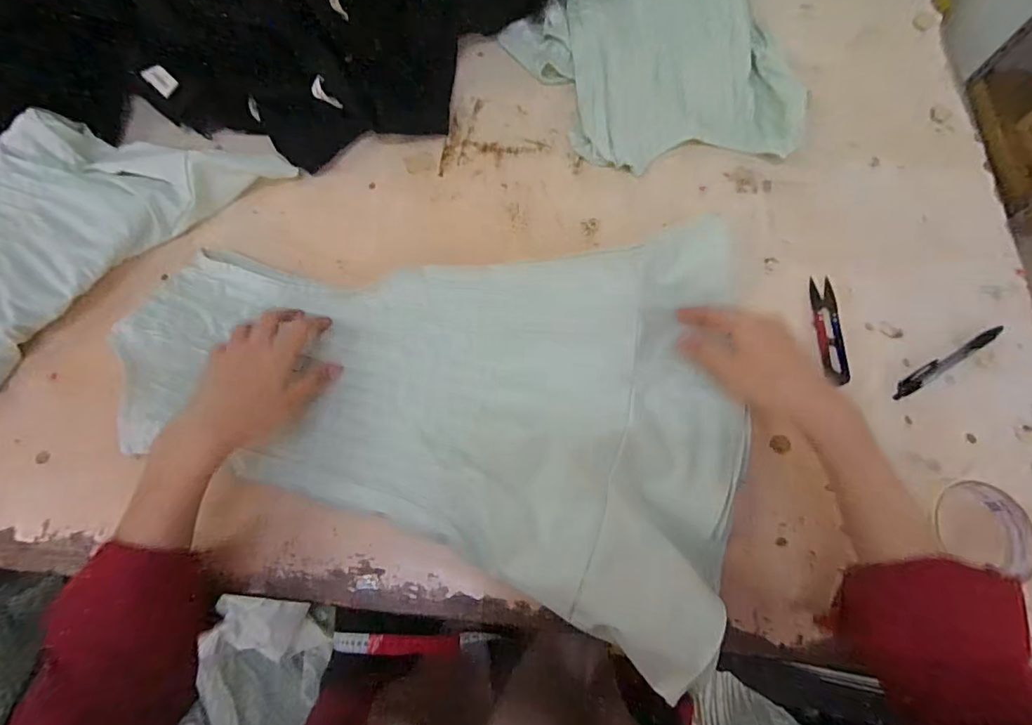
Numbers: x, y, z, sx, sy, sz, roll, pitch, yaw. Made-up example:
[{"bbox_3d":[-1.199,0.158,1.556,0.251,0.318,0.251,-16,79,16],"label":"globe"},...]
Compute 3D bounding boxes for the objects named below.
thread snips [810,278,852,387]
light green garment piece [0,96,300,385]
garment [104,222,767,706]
[{"bbox_3d":[0.311,-0.034,0.467,0.028,0.006,0.115,5,70,1],"label":"thread snips"},{"bbox_3d":[-0.450,-0.115,0.453,0.199,0.063,0.426,33,72,10],"label":"light green garment piece"},{"bbox_3d":[-0.077,0.003,0.427,0.545,0.047,0.354,14,66,5],"label":"garment"}]

